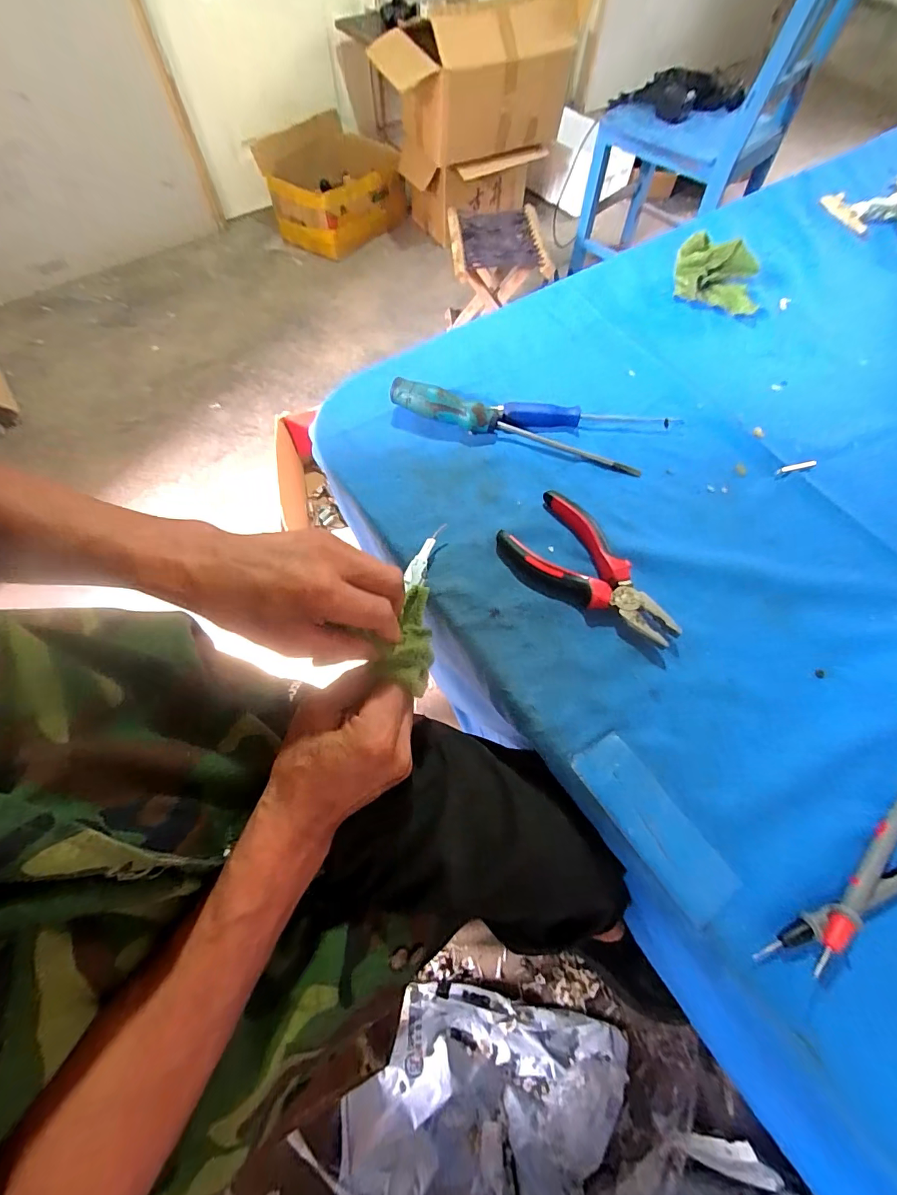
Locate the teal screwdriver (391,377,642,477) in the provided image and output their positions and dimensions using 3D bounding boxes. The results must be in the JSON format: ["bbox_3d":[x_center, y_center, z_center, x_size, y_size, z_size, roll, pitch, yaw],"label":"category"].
[{"bbox_3d":[0.064,-0.168,0.435,0.248,0.033,0.025,18,64,9],"label":"teal screwdriver"}]

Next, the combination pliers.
[{"bbox_3d":[0.116,-0.020,0.367,0.086,0.020,0.154,-35,68,-16],"label":"combination pliers"}]

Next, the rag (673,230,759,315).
[{"bbox_3d":[0.327,-0.392,0.539,0.101,0.052,0.057,18,64,9],"label":"rag"}]

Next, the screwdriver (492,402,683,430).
[{"bbox_3d":[0.137,-0.185,0.450,0.181,0.016,0.027,-2,63,-1],"label":"screwdriver"}]

